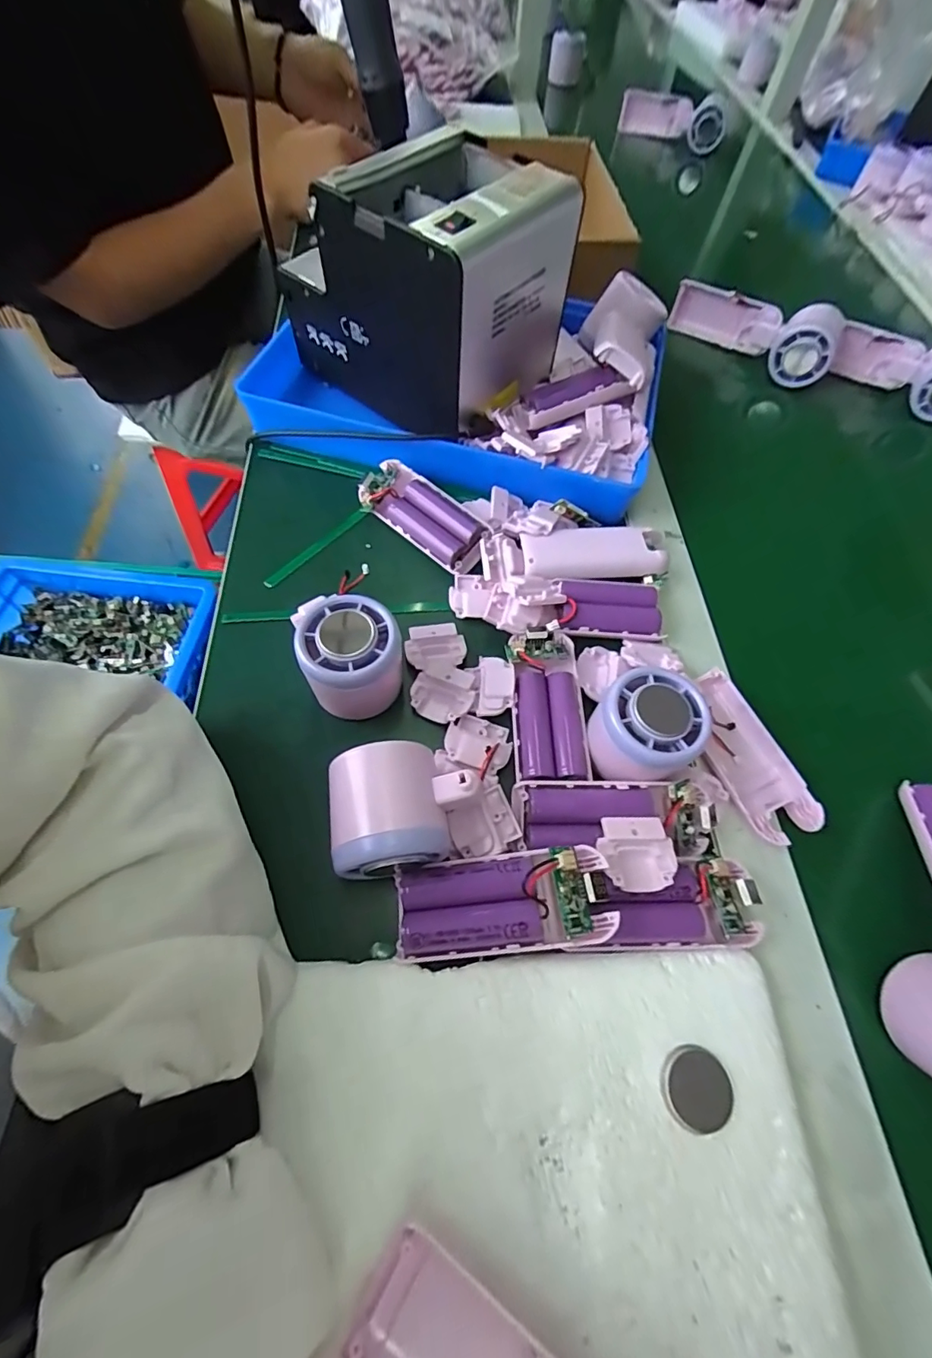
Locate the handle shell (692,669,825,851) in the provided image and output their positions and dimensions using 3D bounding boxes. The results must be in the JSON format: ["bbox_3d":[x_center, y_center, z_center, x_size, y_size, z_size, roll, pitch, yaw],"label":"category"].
[{"bbox_3d":[0.165,0.044,0.303,0.046,0.015,0.103,-17,65,-12],"label":"handle shell"}]

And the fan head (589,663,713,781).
[{"bbox_3d":[0.098,0.028,0.279,0.061,0.038,0.057,2,63,-3],"label":"fan head"}]

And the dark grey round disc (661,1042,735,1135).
[{"bbox_3d":[0.102,0.180,0.222,0.029,0.004,0.030,2,63,-3],"label":"dark grey round disc"}]

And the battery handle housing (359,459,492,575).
[{"bbox_3d":[-0.032,-0.120,0.367,0.101,0.018,0.039,38,66,15],"label":"battery handle housing"}]

